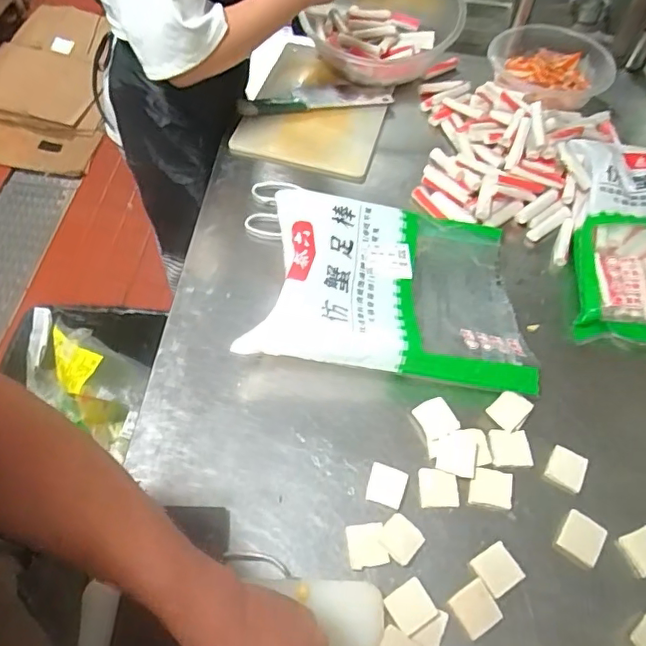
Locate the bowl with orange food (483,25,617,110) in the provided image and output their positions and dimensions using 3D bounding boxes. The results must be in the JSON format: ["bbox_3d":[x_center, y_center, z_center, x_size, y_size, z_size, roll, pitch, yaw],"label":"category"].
[{"bbox_3d":[0.425,-0.485,1.059,0.209,0.065,0.191,2,57,-4],"label":"bowl with orange food"}]

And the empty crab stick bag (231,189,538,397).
[{"bbox_3d":[0.091,-0.057,0.742,0.358,0.085,0.274,6,57,-1],"label":"empty crab stick bag"}]

